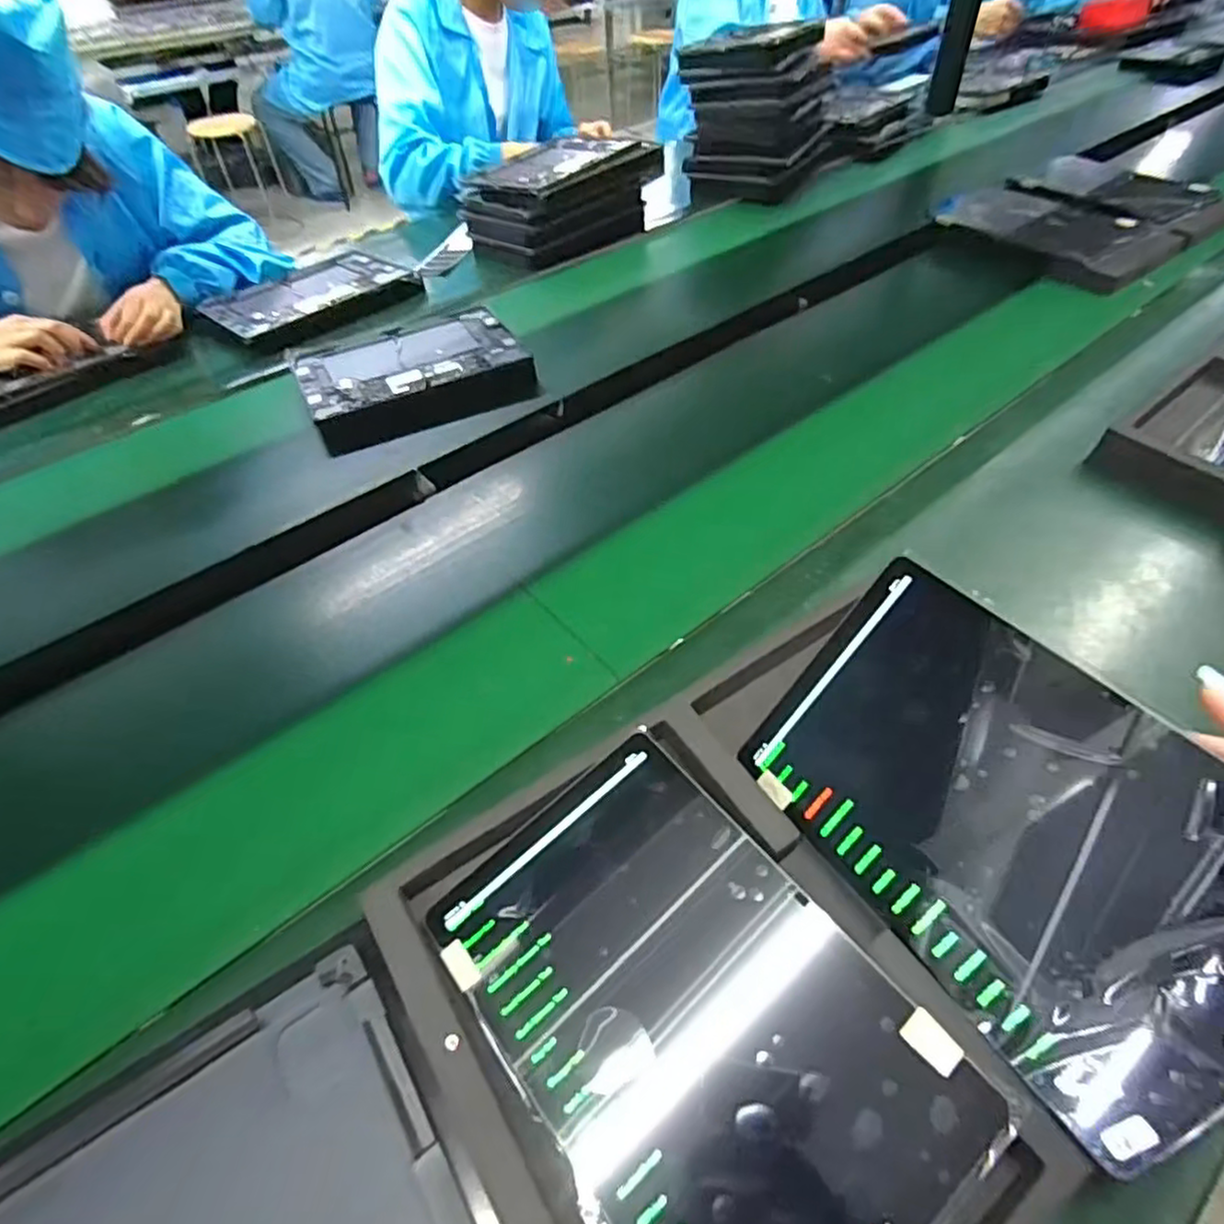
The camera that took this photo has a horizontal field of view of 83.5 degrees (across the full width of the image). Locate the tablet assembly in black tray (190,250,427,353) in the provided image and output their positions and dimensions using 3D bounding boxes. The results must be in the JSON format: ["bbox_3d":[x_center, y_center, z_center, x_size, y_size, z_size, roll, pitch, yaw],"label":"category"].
[{"bbox_3d":[-0.438,-0.449,0.978,0.201,0.034,0.265,33,58,28],"label":"tablet assembly in black tray"}]

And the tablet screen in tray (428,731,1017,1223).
[{"bbox_3d":[0.036,0.198,0.343,0.173,0.006,0.255,-37,59,-15],"label":"tablet screen in tray"}]

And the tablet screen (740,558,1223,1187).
[{"bbox_3d":[0.194,0.102,0.345,0.010,0.162,0.257,16,24,-48],"label":"tablet screen"}]

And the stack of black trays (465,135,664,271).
[{"bbox_3d":[-0.088,-0.651,1.072,0.261,0.101,0.185,-37,57,-26],"label":"stack of black trays"}]

